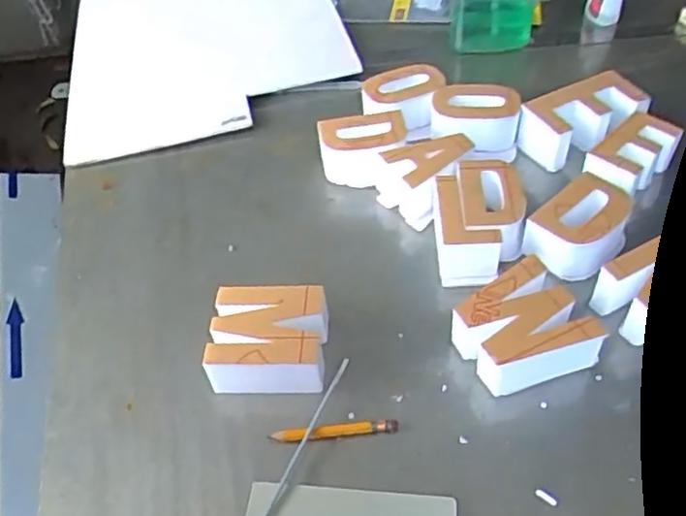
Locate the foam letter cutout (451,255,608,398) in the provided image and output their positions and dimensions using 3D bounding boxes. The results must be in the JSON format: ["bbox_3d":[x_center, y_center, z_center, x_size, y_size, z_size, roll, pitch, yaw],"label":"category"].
[{"bbox_3d":[0.131,0.056,0.496,0.086,0.052,0.078,-20,50,-12],"label":"foam letter cutout"}]

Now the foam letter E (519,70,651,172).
[{"bbox_3d":[0.241,-0.137,0.658,0.125,0.050,0.062,-20,50,-12],"label":"foam letter E"}]

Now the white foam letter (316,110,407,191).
[{"bbox_3d":[0.019,-0.105,0.652,0.080,0.050,0.061,-1,48,4],"label":"white foam letter"}]

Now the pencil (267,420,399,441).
[{"bbox_3d":[-0.006,0.124,0.474,0.090,0.008,0.009,-6,48,0],"label":"pencil"}]

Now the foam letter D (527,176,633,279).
[{"bbox_3d":[0.199,-0.024,0.554,0.065,0.041,0.095,32,58,29],"label":"foam letter D"}]

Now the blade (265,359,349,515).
[{"bbox_3d":[-0.027,0.127,0.465,0.008,0.009,0.135,16,52,19],"label":"blade"}]

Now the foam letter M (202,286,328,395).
[{"bbox_3d":[-0.056,0.065,0.506,0.084,0.045,0.075,-1,48,4],"label":"foam letter M"}]

